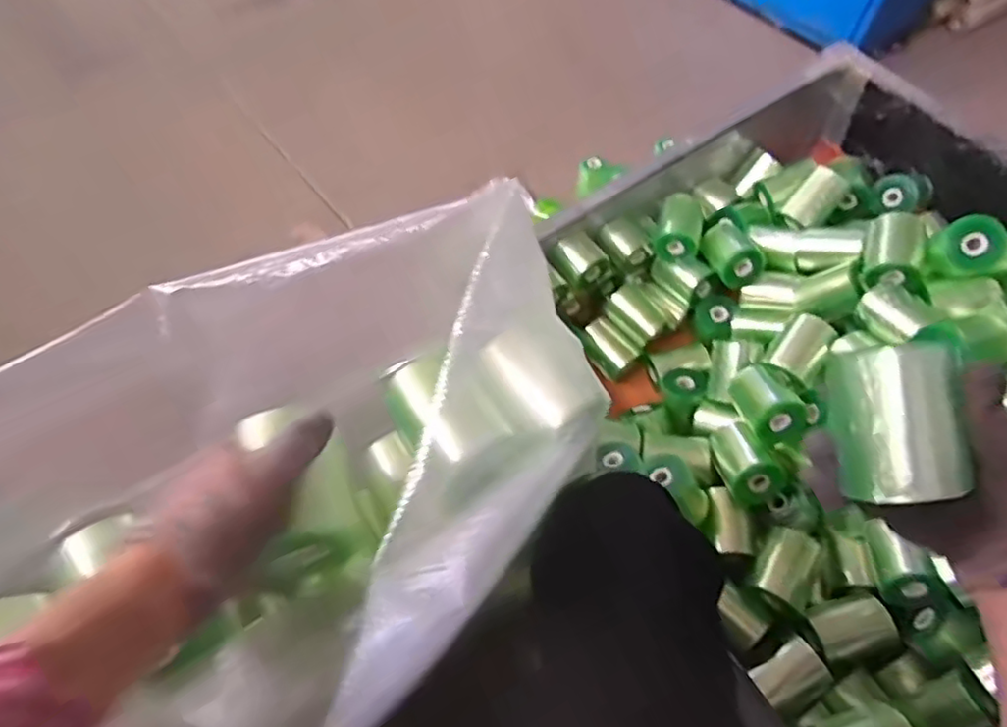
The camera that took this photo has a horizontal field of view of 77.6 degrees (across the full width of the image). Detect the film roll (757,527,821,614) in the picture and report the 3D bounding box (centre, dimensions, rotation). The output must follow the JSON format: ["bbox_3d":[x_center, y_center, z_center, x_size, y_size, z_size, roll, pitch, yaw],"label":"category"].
[{"bbox_3d":[0.331,0.241,0.736,0.056,0.045,0.083,26,60,14],"label":"film roll"}]

